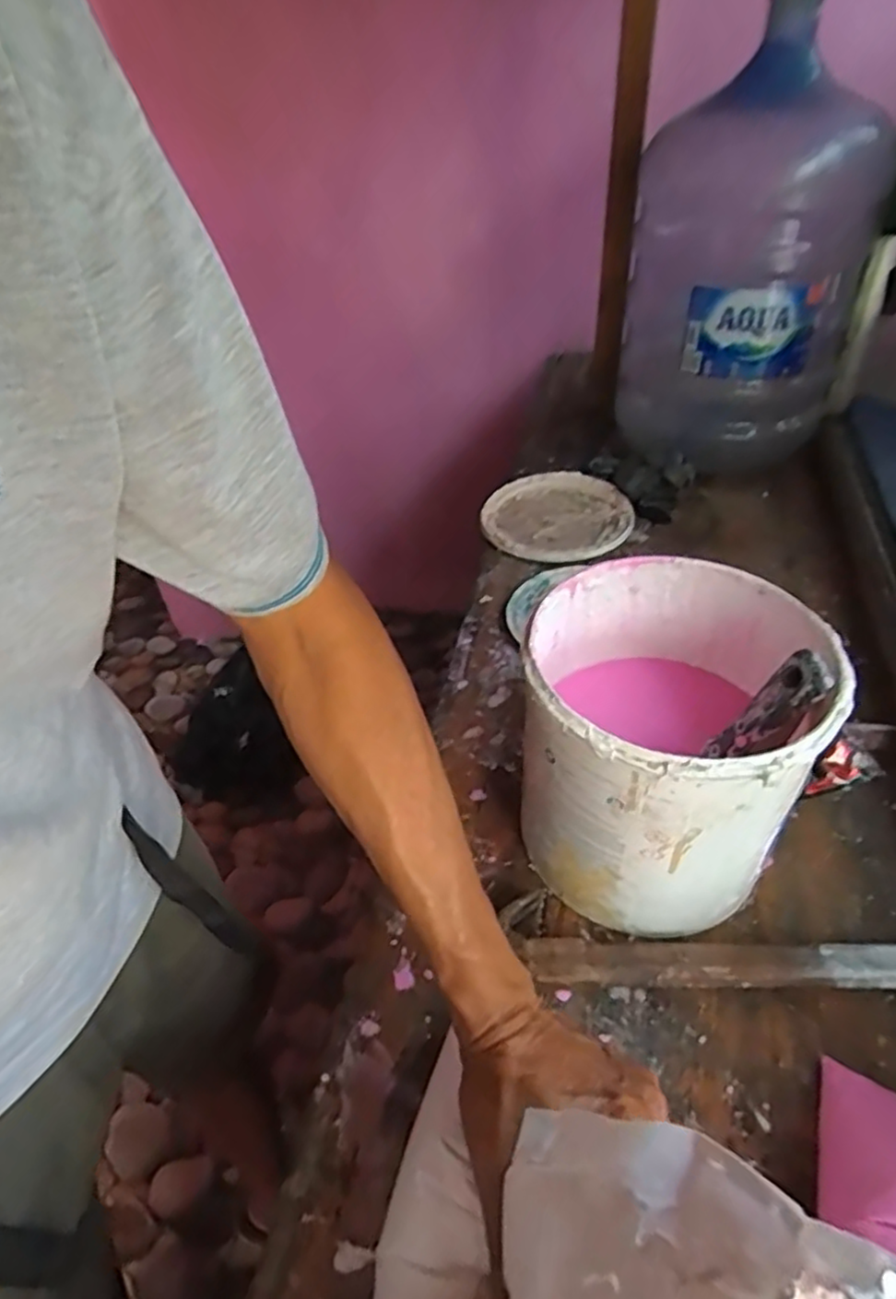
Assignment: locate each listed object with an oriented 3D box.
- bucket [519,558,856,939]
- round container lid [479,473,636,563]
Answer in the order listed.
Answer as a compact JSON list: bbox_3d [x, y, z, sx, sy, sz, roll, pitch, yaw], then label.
[{"bbox_3d":[0.139,0.066,0.459,0.171,0.189,0.177,-3,41,2],"label":"bucket"},{"bbox_3d":[0.134,-0.167,0.850,0.180,0.017,0.186,-3,41,2],"label":"round container lid"}]

